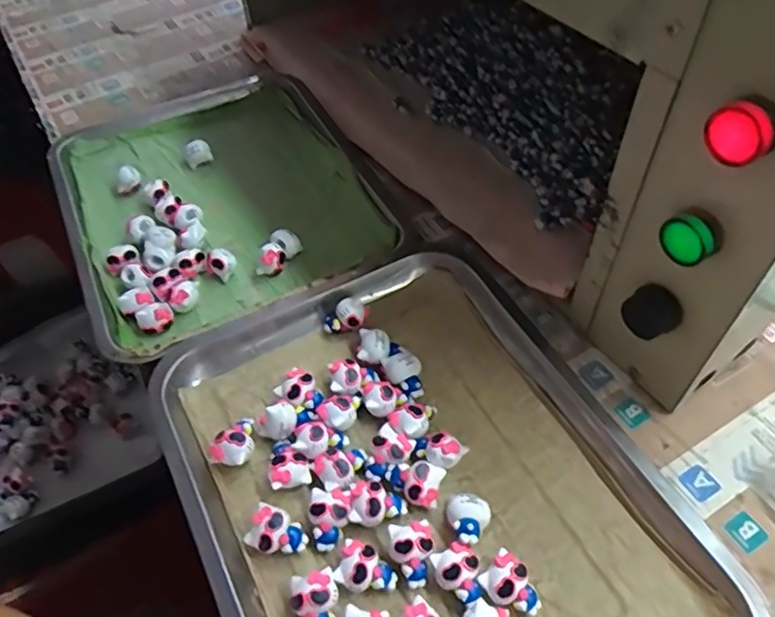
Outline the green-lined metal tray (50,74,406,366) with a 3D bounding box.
[{"bbox_3d":[-0.161,-0.109,0.579,0.258,0.029,0.335,-23,54,-14],"label":"green-lined metal tray"}]

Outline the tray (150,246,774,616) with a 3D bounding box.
[{"bbox_3d":[0.023,0.113,0.383,0.263,0.029,0.339,-24,54,-14],"label":"tray"}]

